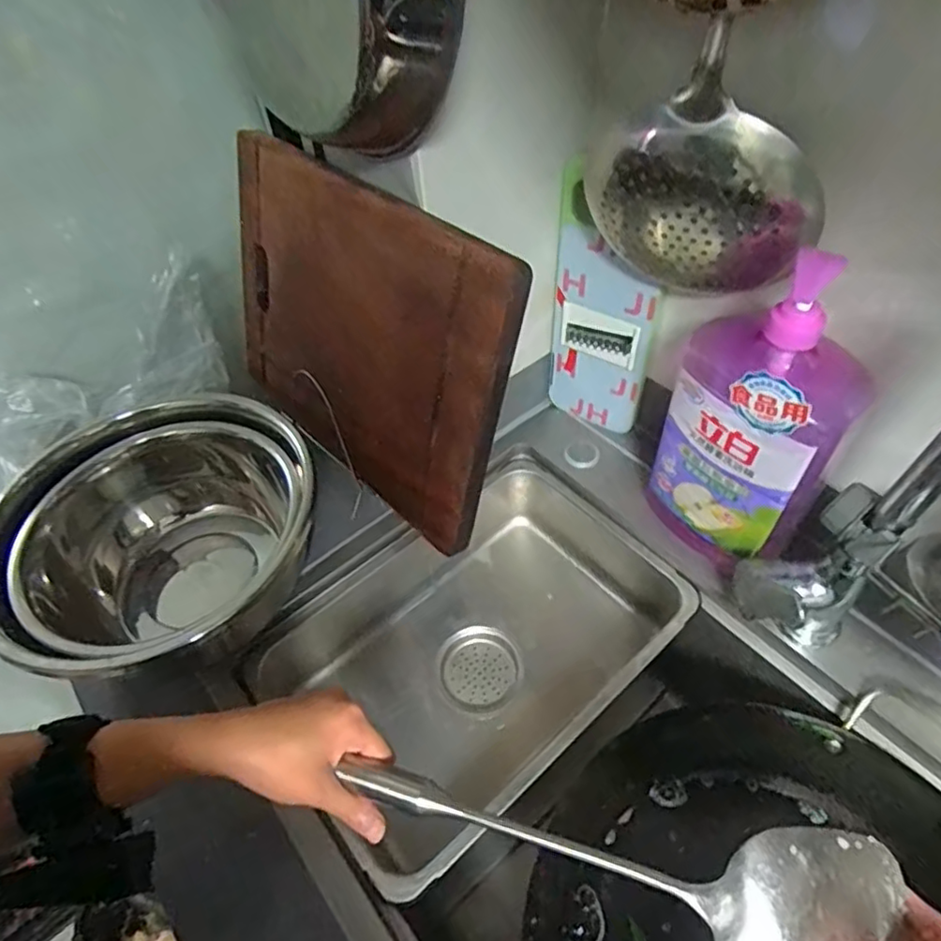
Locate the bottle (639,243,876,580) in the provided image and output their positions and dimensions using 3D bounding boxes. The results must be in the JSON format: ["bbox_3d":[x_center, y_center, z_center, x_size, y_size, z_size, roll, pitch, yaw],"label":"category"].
[{"bbox_3d":[0.216,-0.037,0.466,0.065,0.265,0.113,-24,52,-15],"label":"bottle"}]

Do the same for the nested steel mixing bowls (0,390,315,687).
[{"bbox_3d":[-0.251,0.074,0.532,0.247,0.141,0.240,-3,50,3],"label":"nested steel mixing bowls"}]

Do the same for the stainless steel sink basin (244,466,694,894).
[{"bbox_3d":[0.020,0.168,0.590,0.354,0.111,0.242,-36,56,-22],"label":"stainless steel sink basin"}]

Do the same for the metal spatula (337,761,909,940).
[{"bbox_3d":[0.070,0.210,0.329,0.292,0.051,0.089,10,52,16],"label":"metal spatula"}]

